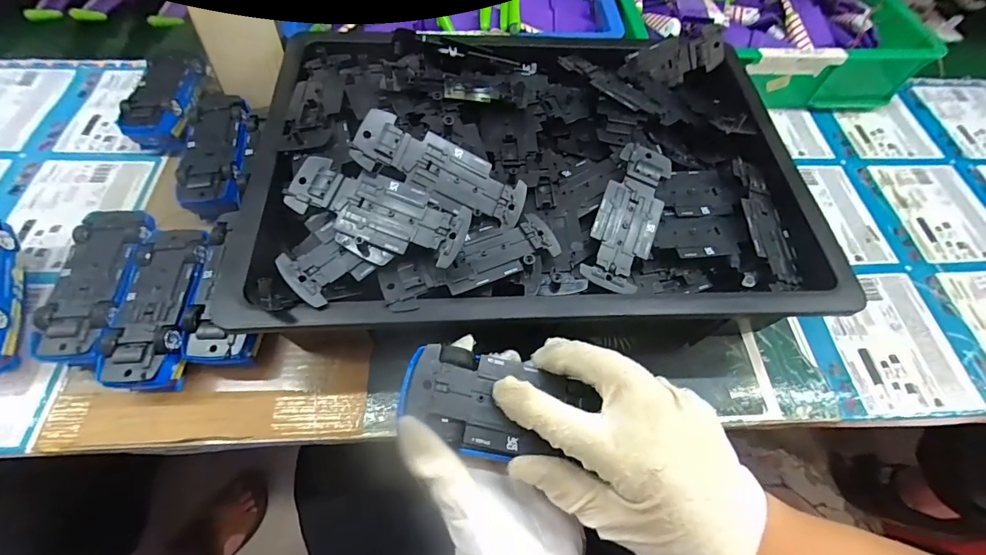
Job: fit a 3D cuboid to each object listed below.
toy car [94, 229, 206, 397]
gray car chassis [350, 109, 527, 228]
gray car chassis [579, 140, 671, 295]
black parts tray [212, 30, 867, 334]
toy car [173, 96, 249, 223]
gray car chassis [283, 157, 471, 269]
[{"bbox_3d":[-0.262,0.027,0.347,0.059,0.043,0.131,-3,59,-5],"label":"toy car"},{"bbox_3d":[-0.035,-0.077,0.312,0.127,0.016,0.040,23,58,-15],"label":"gray car chassis"},{"bbox_3d":[0.107,-0.050,0.338,0.047,0.008,0.127,20,72,9],"label":"gray car chassis"},{"bbox_3d":[0.036,-0.109,0.358,0.446,0.070,0.309,-3,59,-5],"label":"black parts tray"},{"bbox_3d":[-0.269,-0.118,0.426,0.057,0.039,0.144,-7,60,-7],"label":"toy car"},{"bbox_3d":[-0.080,-0.046,0.300,0.126,0.015,0.048,20,77,6],"label":"gray car chassis"}]

